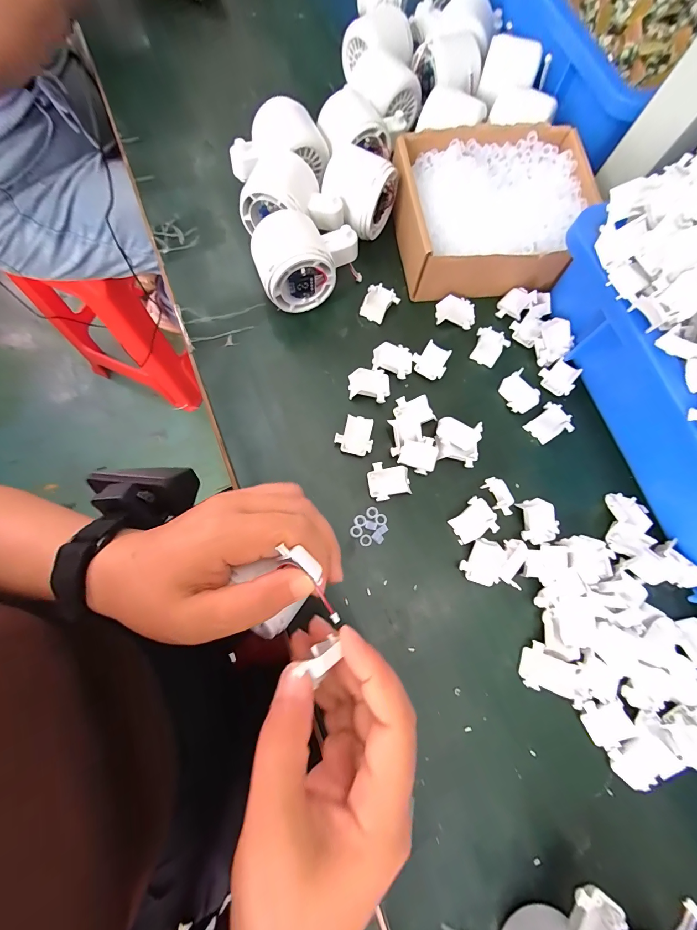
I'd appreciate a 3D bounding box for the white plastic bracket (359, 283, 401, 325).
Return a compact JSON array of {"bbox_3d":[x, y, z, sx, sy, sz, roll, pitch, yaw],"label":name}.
[{"bbox_3d":[0.028,-0.146,0.309,0.028,0.011,0.033,27,76,4],"label":"white plastic bracket"}]

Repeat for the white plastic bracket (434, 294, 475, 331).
[{"bbox_3d":[0.098,-0.139,0.312,0.034,0.012,0.026,10,76,-1],"label":"white plastic bracket"}]

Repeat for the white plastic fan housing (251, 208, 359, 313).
[{"bbox_3d":[-0.035,-0.171,0.286,0.086,0.060,0.050,-22,78,-9],"label":"white plastic fan housing"}]

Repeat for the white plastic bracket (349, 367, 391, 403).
[{"bbox_3d":[0.017,-0.067,0.287,0.034,0.010,0.029,8,76,-1],"label":"white plastic bracket"}]

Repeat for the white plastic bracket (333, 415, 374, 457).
[{"bbox_3d":[0.006,-0.025,0.276,0.029,0.011,0.032,17,76,1],"label":"white plastic bracket"}]

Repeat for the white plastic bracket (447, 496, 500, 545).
[{"bbox_3d":[0.097,0.043,0.266,0.034,0.008,0.029,-27,79,-9],"label":"white plastic bracket"}]

